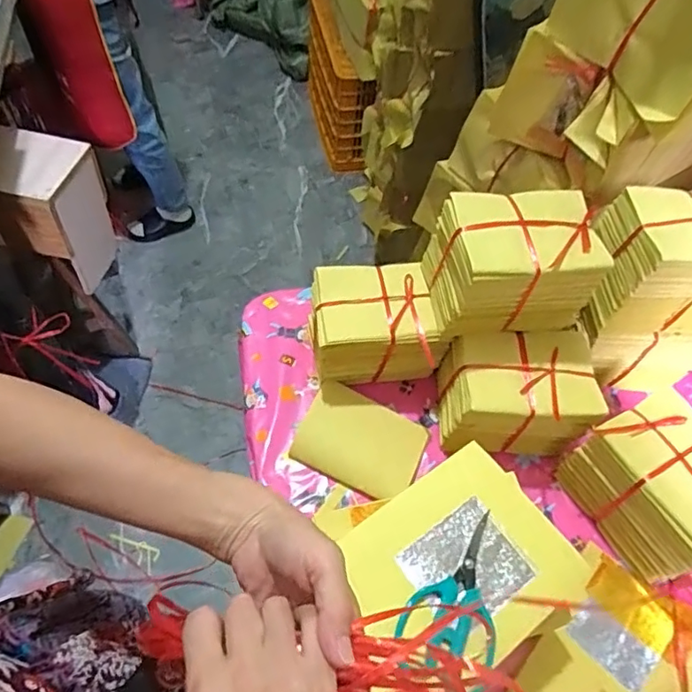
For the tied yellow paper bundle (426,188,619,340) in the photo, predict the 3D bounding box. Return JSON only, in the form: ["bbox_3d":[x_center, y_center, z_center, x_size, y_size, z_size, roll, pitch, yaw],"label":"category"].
[{"bbox_3d":[0.196,-0.097,0.653,0.173,0.128,0.119,-6,59,-8],"label":"tied yellow paper bundle"}]

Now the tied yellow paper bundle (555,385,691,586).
[{"bbox_3d":[0.365,0.165,0.644,0.126,0.134,0.164,-21,62,-16],"label":"tied yellow paper bundle"}]

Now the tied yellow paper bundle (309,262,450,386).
[{"bbox_3d":[0.036,-0.020,0.739,0.165,0.131,0.134,-6,59,-7],"label":"tied yellow paper bundle"}]

